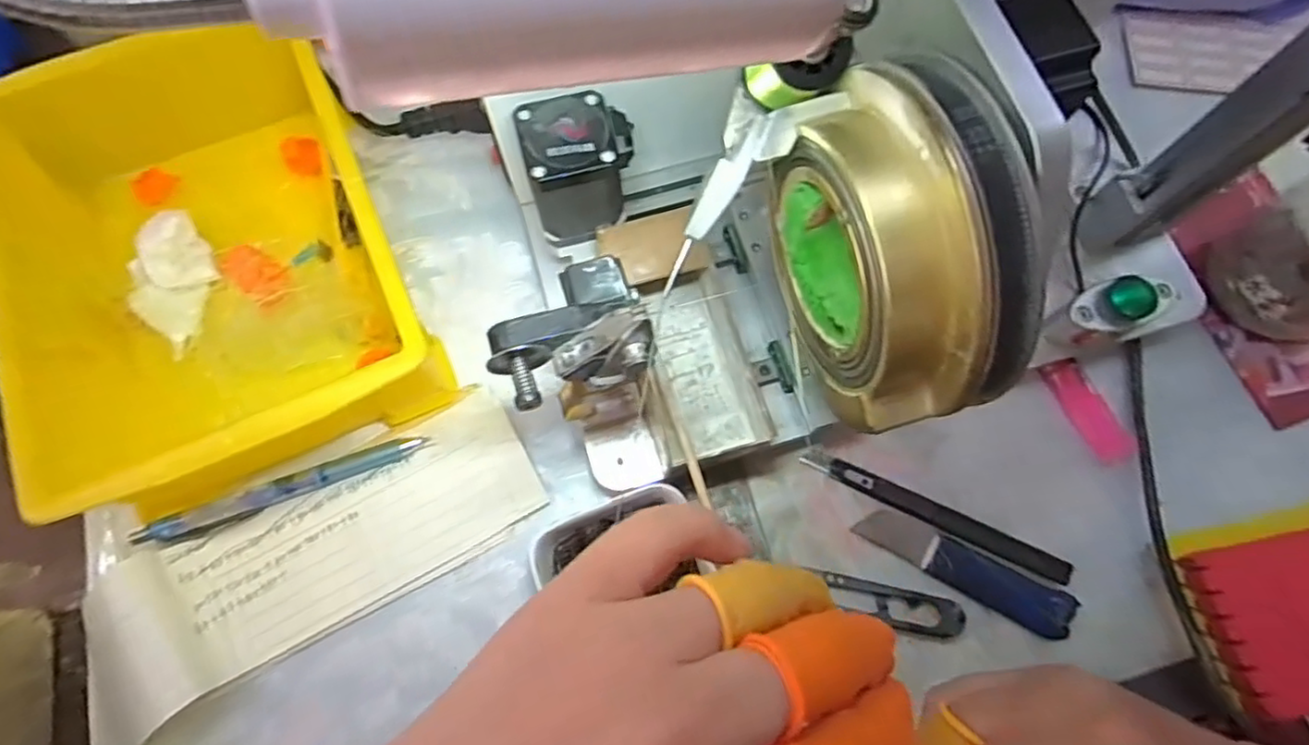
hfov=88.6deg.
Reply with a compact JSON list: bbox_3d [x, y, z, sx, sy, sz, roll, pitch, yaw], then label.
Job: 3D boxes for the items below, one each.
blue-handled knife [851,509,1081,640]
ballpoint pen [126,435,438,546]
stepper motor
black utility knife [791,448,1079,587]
[{"bbox_3d":[0.156,0.098,0.337,0.106,0.004,0.023,27,89,12],"label":"blue-handled knife"},{"bbox_3d":[-0.190,0.060,0.343,0.141,0.014,0.014,-19,73,-6],"label":"ballpoint pen"},{"bbox_3d":[-0.035,-0.094,0.317,0.049,0.054,0.046,-10,73,-3],"label":"stepper motor"},{"bbox_3d":[0.143,0.073,0.346,0.138,0.009,0.012,25,74,8],"label":"black utility knife"}]

